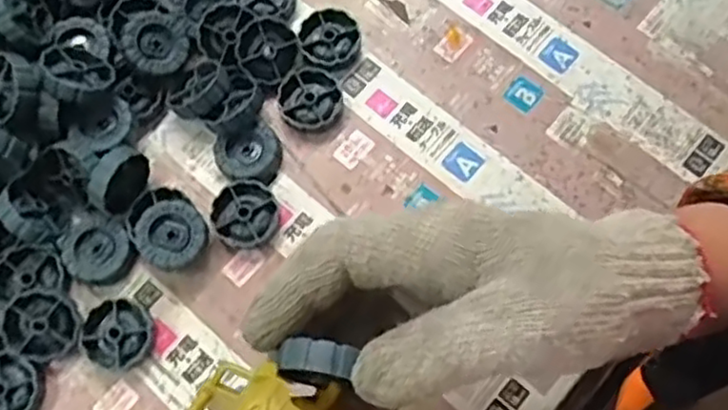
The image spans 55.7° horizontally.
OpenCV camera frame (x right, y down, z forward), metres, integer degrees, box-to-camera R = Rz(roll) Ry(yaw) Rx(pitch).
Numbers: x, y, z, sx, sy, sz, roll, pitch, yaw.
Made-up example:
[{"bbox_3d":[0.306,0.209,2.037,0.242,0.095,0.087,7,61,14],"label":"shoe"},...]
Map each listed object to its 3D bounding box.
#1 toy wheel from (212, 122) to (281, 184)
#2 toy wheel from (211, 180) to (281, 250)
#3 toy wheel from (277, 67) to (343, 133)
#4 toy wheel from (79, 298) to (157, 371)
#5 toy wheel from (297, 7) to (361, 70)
[{"bbox_3d":[-0.068,-0.031,0.410,0.037,0.012,0.035,0,75,2],"label":"toy wheel"},{"bbox_3d":[-0.068,0.006,0.401,0.037,0.011,0.038,0,75,2],"label":"toy wheel"},{"bbox_3d":[-0.033,-0.064,0.420,0.037,0.009,0.038,0,75,2],"label":"toy wheel"},{"bbox_3d":[-0.136,0.071,0.381,0.036,0.011,0.036,0,75,2],"label":"toy wheel"},{"bbox_3d":[-0.021,-0.104,0.433,0.039,0.012,0.036,0,75,2],"label":"toy wheel"}]

